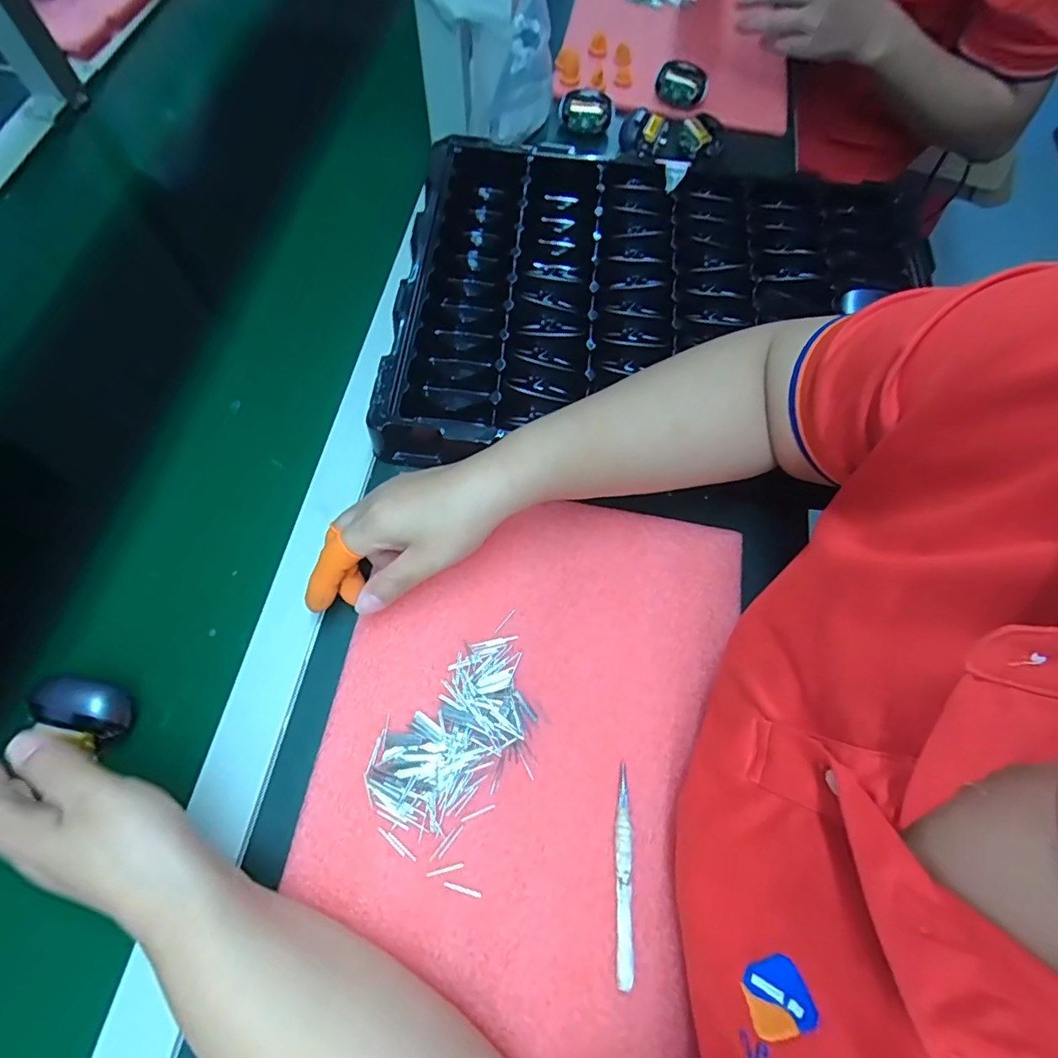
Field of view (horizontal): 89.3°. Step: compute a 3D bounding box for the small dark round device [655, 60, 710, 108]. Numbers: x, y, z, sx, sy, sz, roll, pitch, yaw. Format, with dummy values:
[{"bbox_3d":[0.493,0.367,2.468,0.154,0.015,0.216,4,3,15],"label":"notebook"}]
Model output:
[{"bbox_3d":[0.172,-0.497,0.598,0.057,0.027,0.036,13,70,6],"label":"small dark round device"}]

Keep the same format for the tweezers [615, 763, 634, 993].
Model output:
[{"bbox_3d":[0.056,0.200,0.314,0.010,0.010,0.108,4,67,-2],"label":"tweezers"}]

